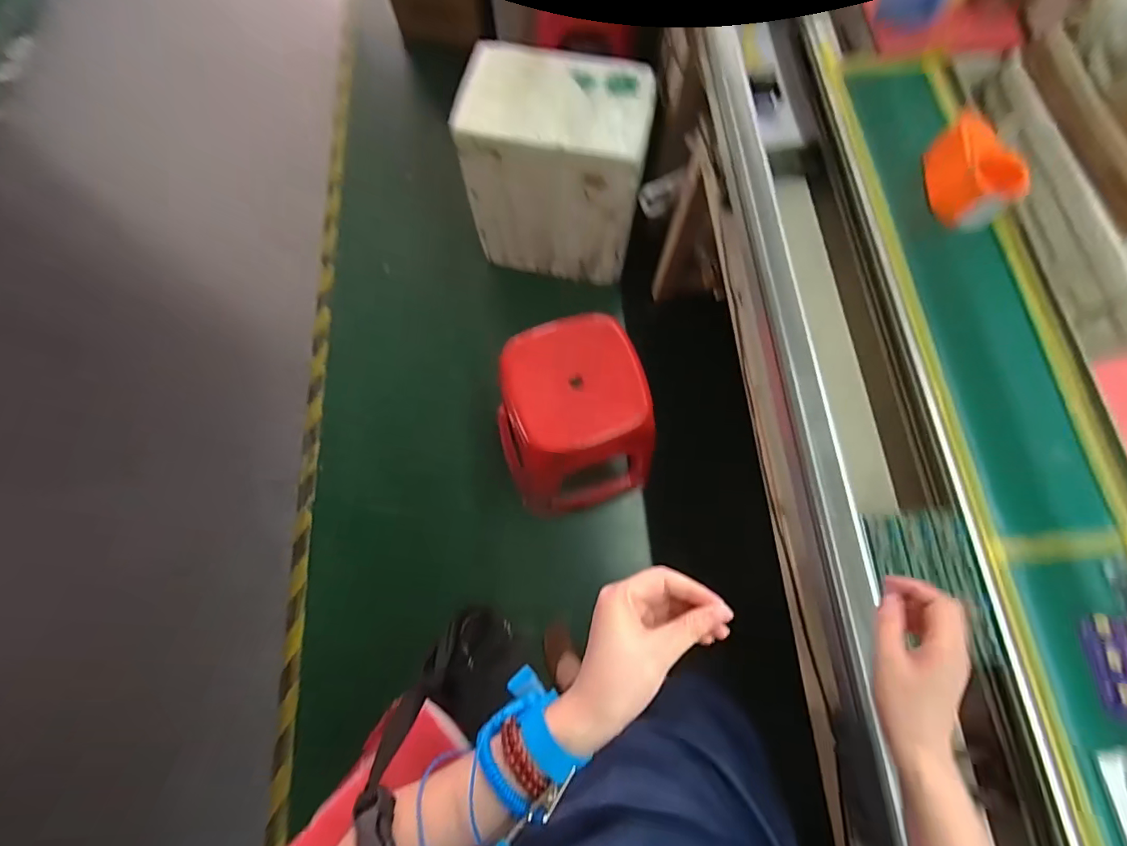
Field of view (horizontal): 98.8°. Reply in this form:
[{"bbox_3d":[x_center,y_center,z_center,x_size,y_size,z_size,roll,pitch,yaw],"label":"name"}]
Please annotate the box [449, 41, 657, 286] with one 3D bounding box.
[{"bbox_3d":[-0.012,-0.686,1.335,0.448,0.464,0.296,11,73,5],"label":"box"}]

